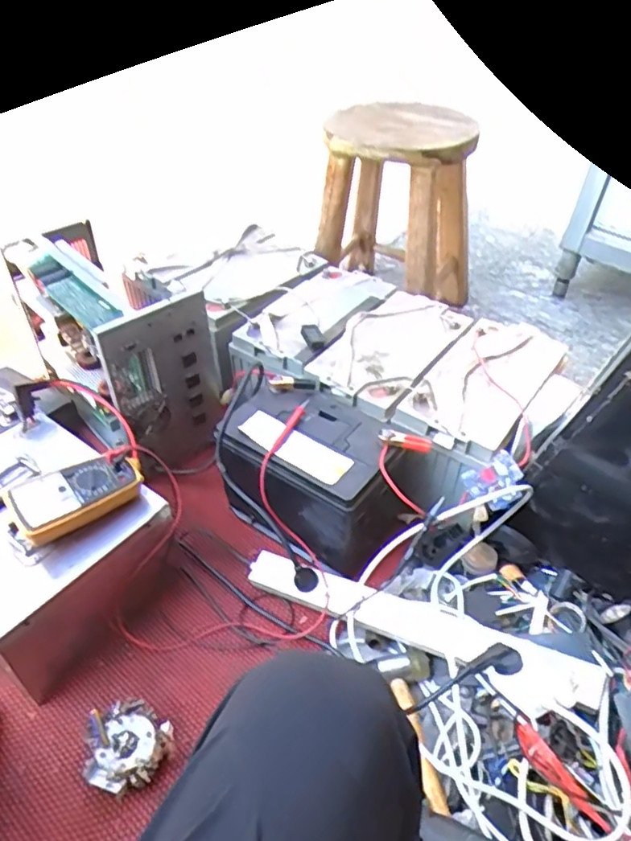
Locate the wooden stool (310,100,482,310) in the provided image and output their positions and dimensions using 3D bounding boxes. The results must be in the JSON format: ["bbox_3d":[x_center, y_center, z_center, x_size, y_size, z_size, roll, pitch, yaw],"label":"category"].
[{"bbox_3d":[0.189,-0.452,1.328,0.290,0.430,0.310,19,47,18],"label":"wooden stool"}]

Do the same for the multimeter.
[{"bbox_3d":[-0.320,0.095,0.804,0.165,0.043,0.089,-26,50,-26],"label":"multimeter"}]

